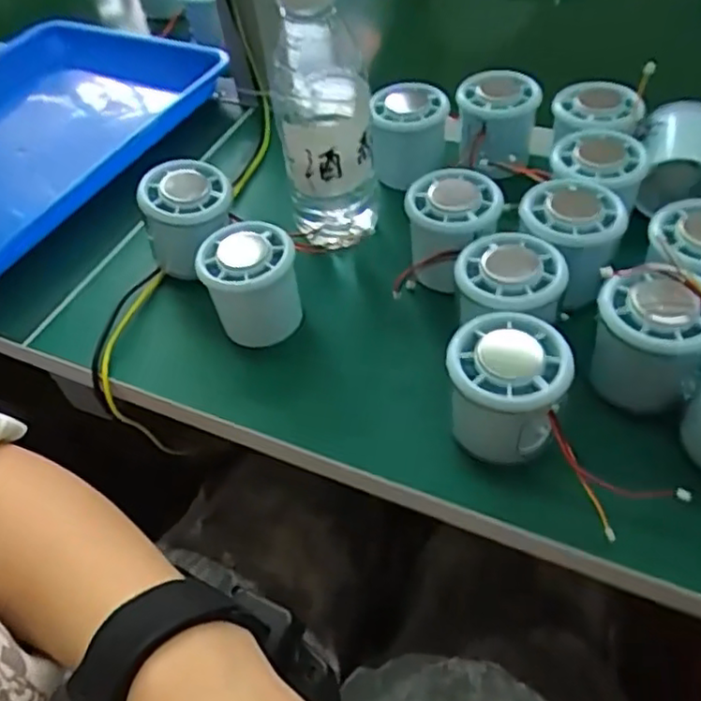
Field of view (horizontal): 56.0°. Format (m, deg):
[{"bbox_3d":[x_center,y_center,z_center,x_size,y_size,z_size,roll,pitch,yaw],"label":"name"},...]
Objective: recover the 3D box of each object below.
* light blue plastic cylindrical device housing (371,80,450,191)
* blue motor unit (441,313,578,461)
[{"bbox_3d":[0.043,-0.158,0.477,0.053,0.064,0.050,-3,48,4],"label":"light blue plastic cylindrical device housing"},{"bbox_3d":[0.076,0.019,0.326,0.057,0.055,0.055,13,51,17],"label":"blue motor unit"}]

